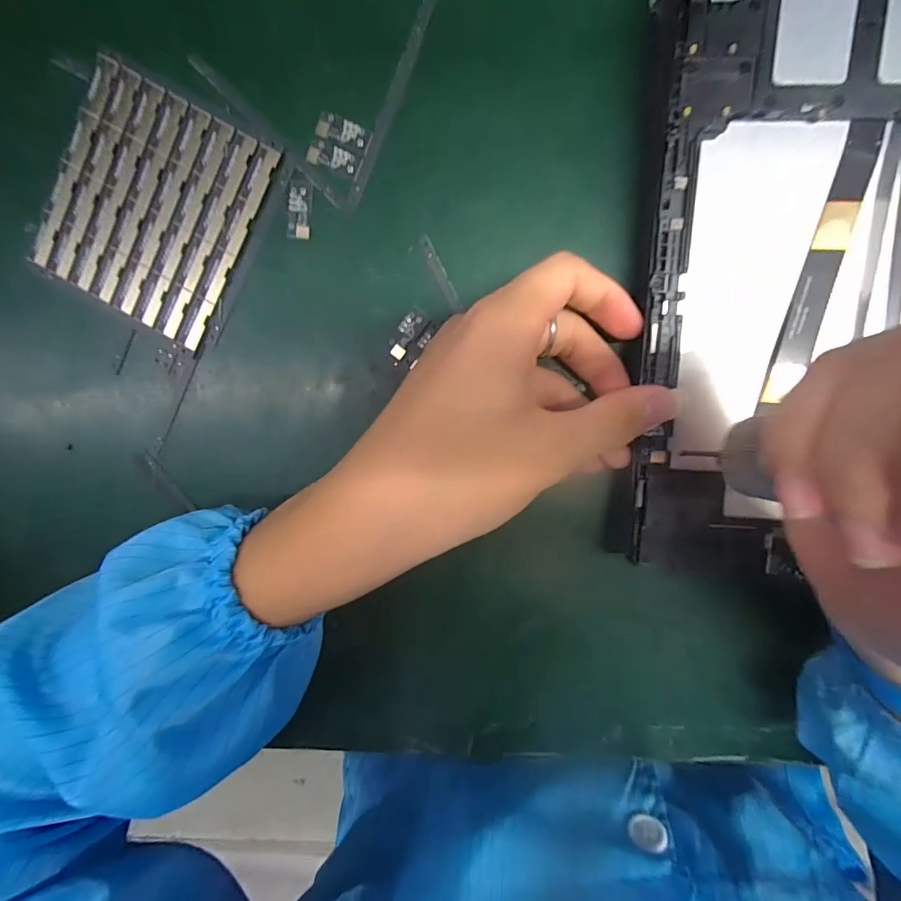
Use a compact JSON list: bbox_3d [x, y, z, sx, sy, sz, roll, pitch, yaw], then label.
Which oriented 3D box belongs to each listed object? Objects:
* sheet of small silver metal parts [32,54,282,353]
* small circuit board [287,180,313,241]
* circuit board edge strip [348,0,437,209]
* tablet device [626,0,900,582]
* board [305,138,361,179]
[{"bbox_3d":[-0.144,-0.116,0.218,0.092,0.005,0.101,29,99,0],"label":"sheet of small silver metal parts"},{"bbox_3d":[-0.072,-0.114,0.213,0.010,0.004,0.025,8,98,2],"label":"small circuit board"},{"bbox_3d":[-0.027,-0.158,0.205,0.008,0.004,0.094,25,98,0],"label":"circuit board edge strip"},{"bbox_3d":[0.156,-0.070,0.179,0.152,0.009,0.242,1,97,5],"label":"tablet device"},{"bbox_3d":[-0.055,-0.137,0.209,0.024,0.004,0.011,21,98,0],"label":"board"}]

